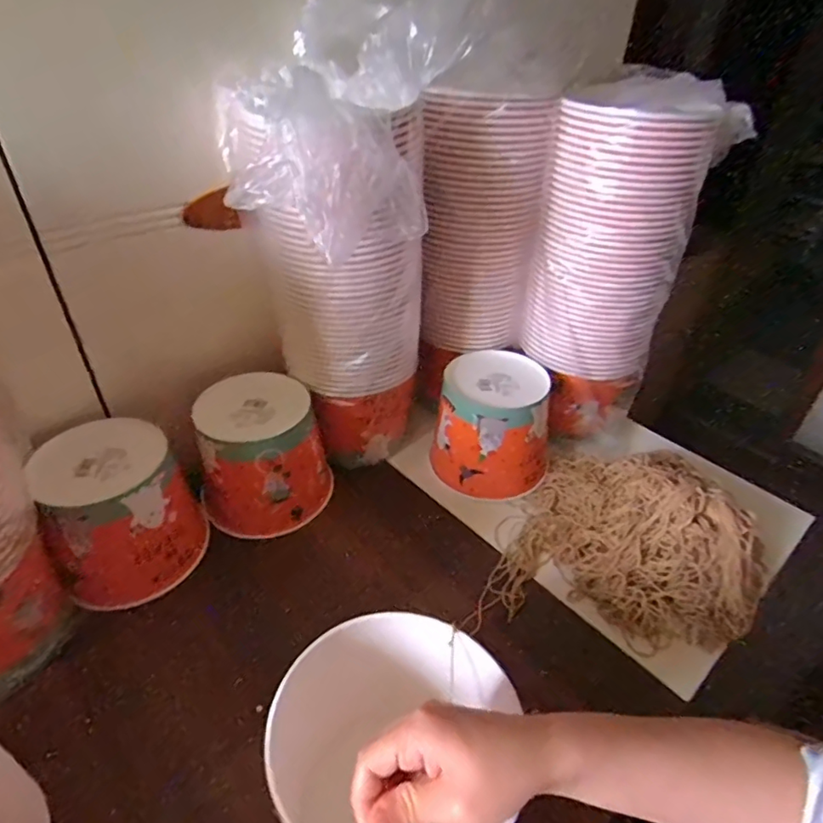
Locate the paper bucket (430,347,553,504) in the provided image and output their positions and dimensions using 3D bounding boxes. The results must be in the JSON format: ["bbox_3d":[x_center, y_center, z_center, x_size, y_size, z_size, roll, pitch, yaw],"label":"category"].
[{"bbox_3d":[0.106,0.020,0.707,0.140,0.141,0.132,1,39,-1],"label":"paper bucket"}]

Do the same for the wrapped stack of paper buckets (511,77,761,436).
[{"bbox_3d":[0.241,-0.166,0.660,0.155,0.383,0.133,-25,46,-30],"label":"wrapped stack of paper buckets"}]

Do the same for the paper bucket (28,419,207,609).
[{"bbox_3d":[-0.312,0.098,0.580,0.133,0.129,0.151,-25,46,-30],"label":"paper bucket"}]

